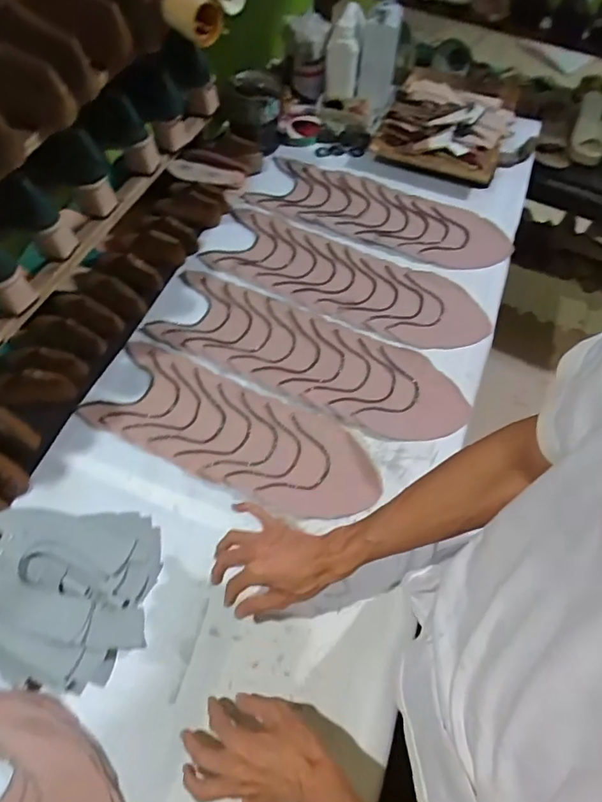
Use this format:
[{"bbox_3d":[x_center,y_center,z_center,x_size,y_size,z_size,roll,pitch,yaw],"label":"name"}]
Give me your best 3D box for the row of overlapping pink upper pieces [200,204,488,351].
[{"bbox_3d":[0.083,-0.221,0.936,0.508,0.011,0.168,22,63,10],"label":"row of overlapping pink upper pieces"}]

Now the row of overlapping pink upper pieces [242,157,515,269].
[{"bbox_3d":[0.161,-0.376,1.018,0.502,0.015,0.176,19,62,8],"label":"row of overlapping pink upper pieces"}]

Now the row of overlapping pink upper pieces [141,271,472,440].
[{"bbox_3d":[0.016,-0.075,0.848,0.521,0.007,0.173,21,63,9],"label":"row of overlapping pink upper pieces"}]

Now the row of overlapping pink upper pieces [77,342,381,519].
[{"bbox_3d":[-0.098,0.048,0.780,0.441,0.012,0.161,22,63,10],"label":"row of overlapping pink upper pieces"}]

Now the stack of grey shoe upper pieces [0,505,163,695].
[{"bbox_3d":[-0.315,0.227,0.622,0.245,0.087,0.208,6,61,1],"label":"stack of grey shoe upper pieces"}]

